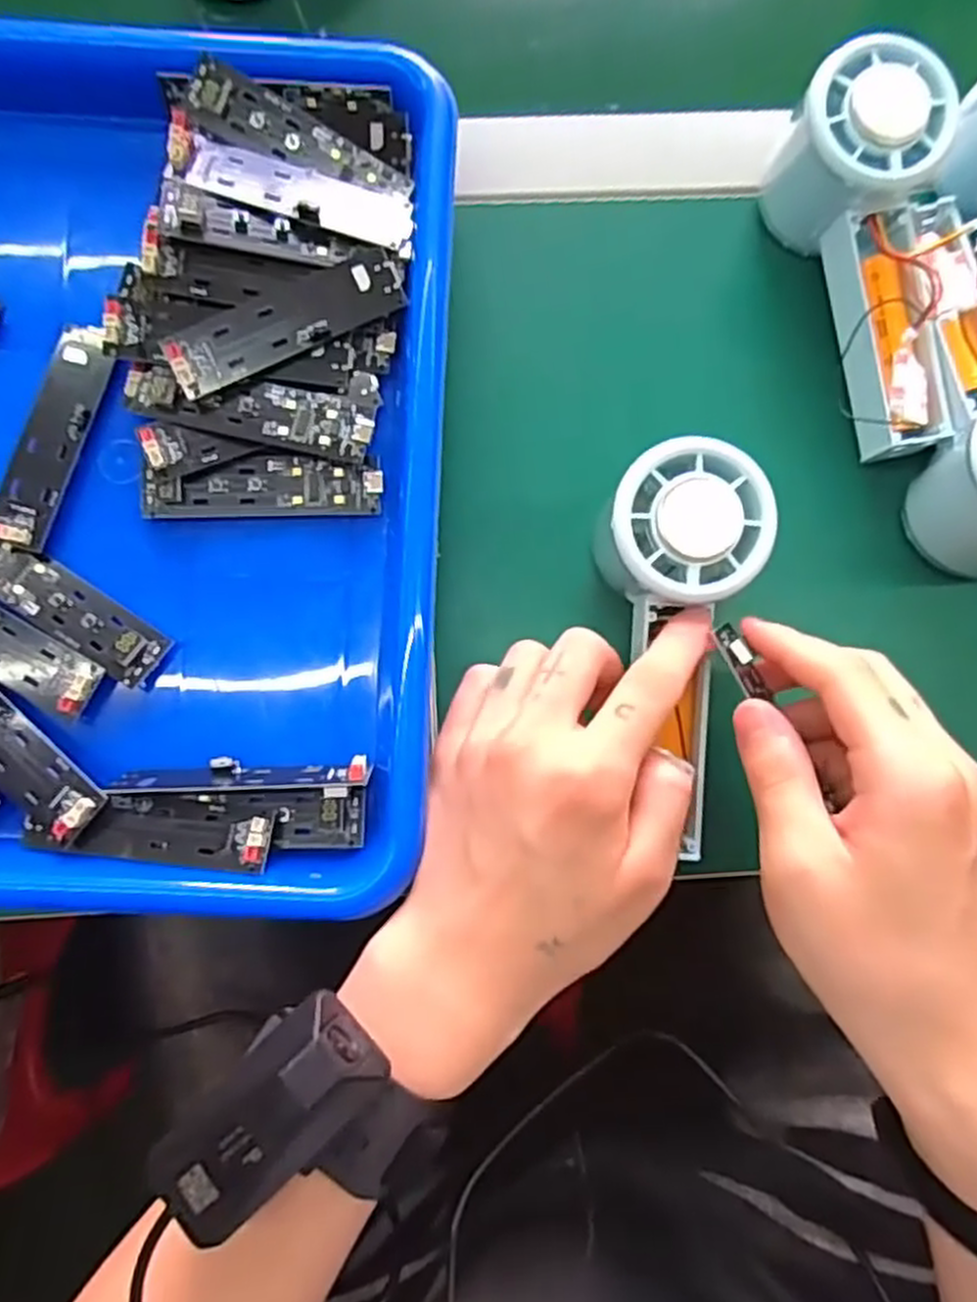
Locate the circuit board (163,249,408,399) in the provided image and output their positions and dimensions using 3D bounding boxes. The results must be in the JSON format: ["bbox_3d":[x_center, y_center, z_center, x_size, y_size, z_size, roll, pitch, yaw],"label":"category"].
[{"bbox_3d":[-0.077,-0.127,0.299,0.091,0.007,0.025,-28,84,-5],"label":"circuit board"}]

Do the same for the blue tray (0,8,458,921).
[{"bbox_3d":[-0.142,-0.076,0.299,0.246,0.038,0.329,2,82,-1],"label":"blue tray"}]

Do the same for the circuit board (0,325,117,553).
[{"bbox_3d":[-0.170,-0.085,0.307,0.024,0.005,0.090,17,82,1],"label":"circuit board"}]

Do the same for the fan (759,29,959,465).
[{"bbox_3d":[0.155,-0.157,0.325,0.054,0.052,0.150,-13,96,-3],"label":"fan"}]

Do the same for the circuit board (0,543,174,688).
[{"bbox_3d":[-0.164,-0.020,0.297,0.089,0.008,0.024,33,82,3],"label":"circuit board"}]

